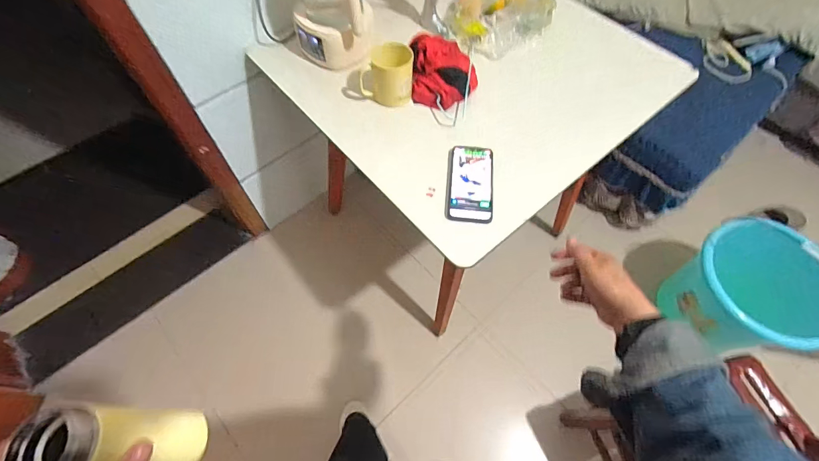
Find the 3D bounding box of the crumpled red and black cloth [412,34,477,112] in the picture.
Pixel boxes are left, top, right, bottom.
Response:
[{"bbox_3d":[0.077,-0.354,0.855,0.146,0.079,0.161,9,62,3],"label":"crumpled red and black cloth"}]

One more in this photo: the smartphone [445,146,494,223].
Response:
[{"bbox_3d":[0.117,-0.093,0.746,0.087,0.013,0.168,6,62,2],"label":"smartphone"}]

